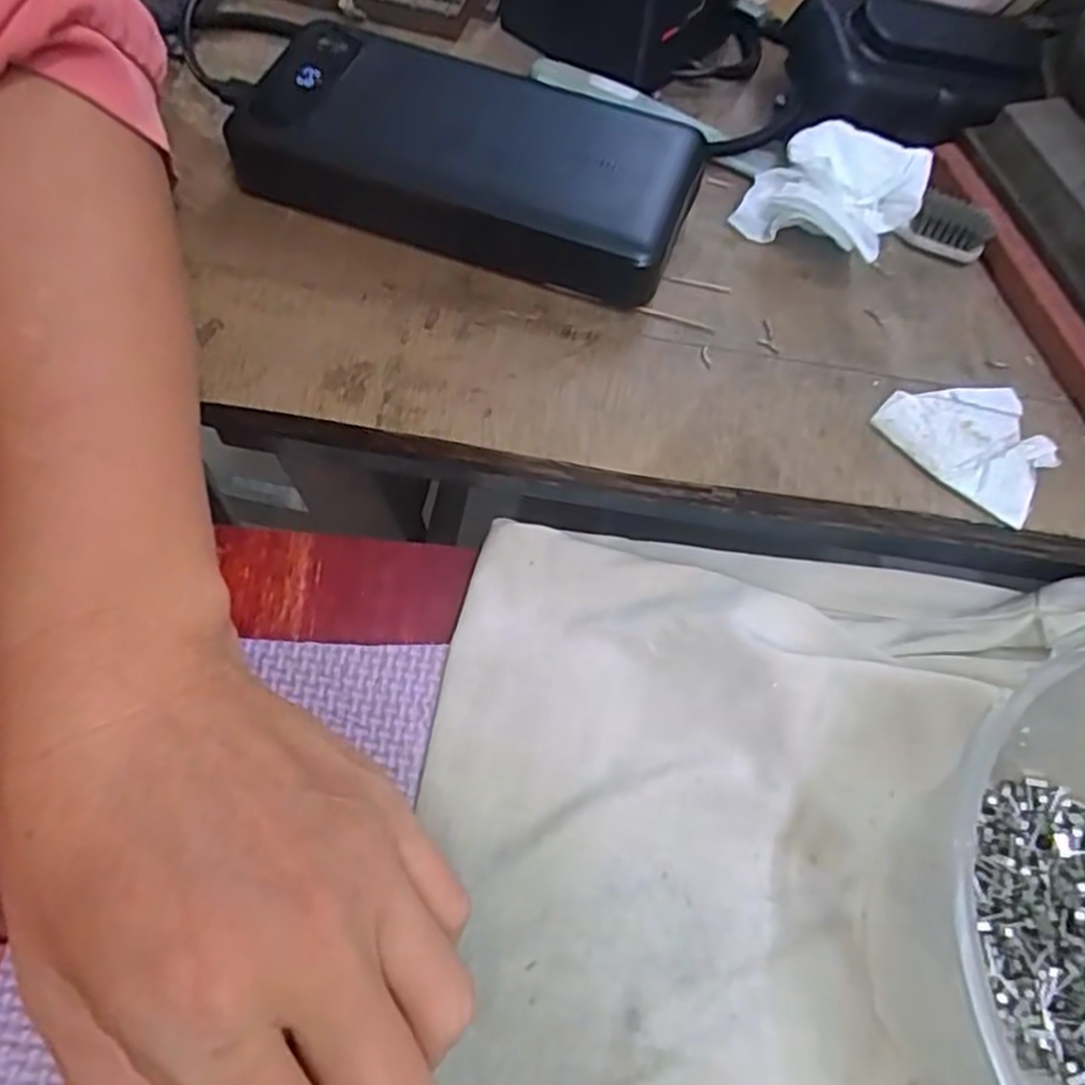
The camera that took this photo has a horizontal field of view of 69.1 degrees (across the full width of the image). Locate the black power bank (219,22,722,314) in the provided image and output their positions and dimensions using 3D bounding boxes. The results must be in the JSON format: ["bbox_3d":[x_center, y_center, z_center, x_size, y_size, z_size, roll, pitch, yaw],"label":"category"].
[{"bbox_3d":[-0.024,-0.138,0.279,0.153,0.026,0.074,19,63,5],"label":"black power bank"}]

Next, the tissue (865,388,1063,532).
[{"bbox_3d":[0.135,-0.034,0.251,0.052,0.008,0.039,36,66,13],"label":"tissue"}]

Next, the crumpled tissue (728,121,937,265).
[{"bbox_3d":[0.104,-0.124,0.282,0.052,0.027,0.046,36,66,13],"label":"crumpled tissue"}]

